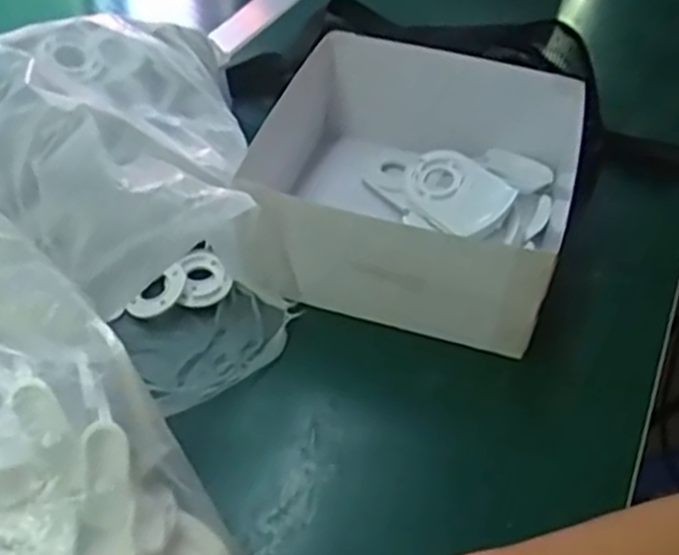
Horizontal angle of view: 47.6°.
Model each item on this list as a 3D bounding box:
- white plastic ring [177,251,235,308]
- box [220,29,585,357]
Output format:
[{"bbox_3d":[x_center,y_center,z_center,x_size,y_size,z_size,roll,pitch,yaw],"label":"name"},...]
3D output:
[{"bbox_3d":[-0.094,0.001,0.516,0.036,0.012,0.039,1,62,-1],"label":"white plastic ring"},{"bbox_3d":[0.060,-0.072,0.552,0.204,0.097,0.220,14,45,10],"label":"box"}]

